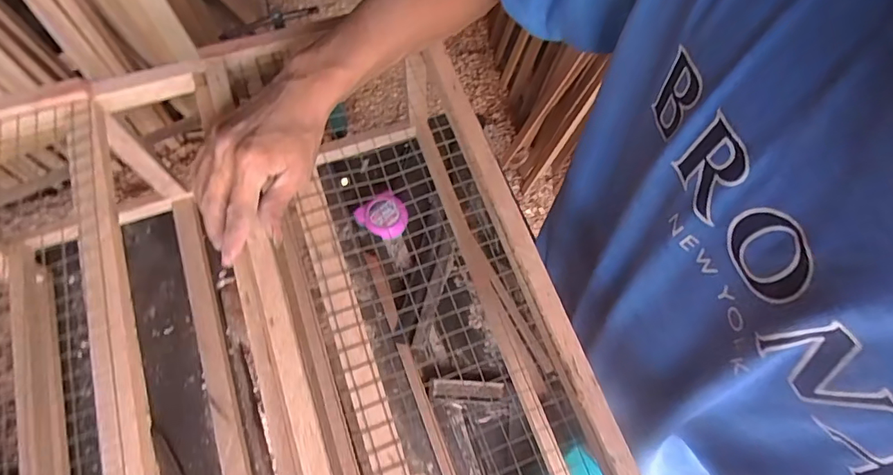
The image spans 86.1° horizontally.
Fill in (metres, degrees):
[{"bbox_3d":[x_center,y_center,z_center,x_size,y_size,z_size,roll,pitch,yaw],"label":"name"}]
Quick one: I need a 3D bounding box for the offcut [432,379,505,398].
[{"bbox_3d":[0.029,0.201,0.629,0.093,0.008,0.021,4,67,-1],"label":"offcut"}]

